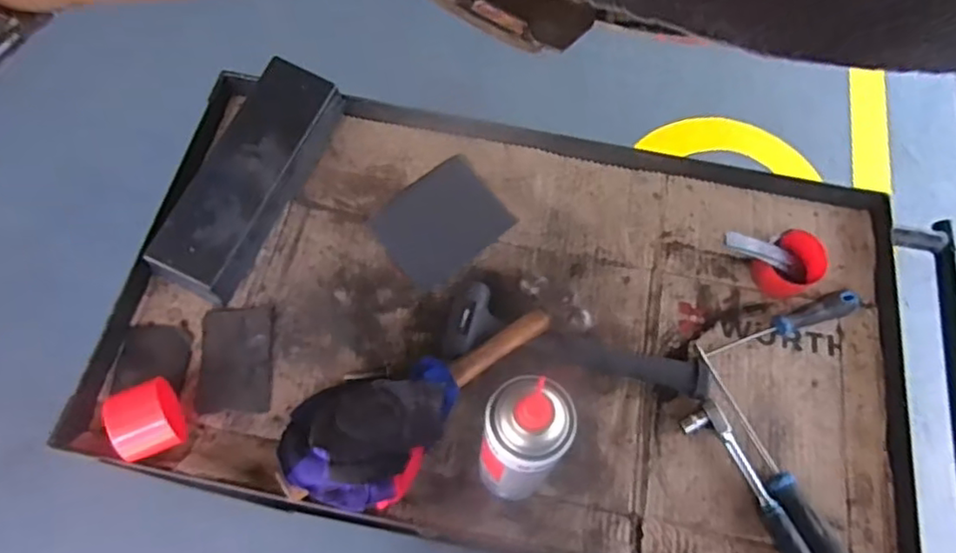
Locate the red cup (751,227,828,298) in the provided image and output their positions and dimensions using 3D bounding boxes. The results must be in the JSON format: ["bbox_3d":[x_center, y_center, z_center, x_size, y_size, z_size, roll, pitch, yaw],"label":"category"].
[{"bbox_3d":[0.344,-0.013,0.702,0.060,0.052,0.057,0,67,-1],"label":"red cup"}]

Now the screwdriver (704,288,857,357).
[{"bbox_3d":[0.331,0.053,0.688,0.170,0.020,0.025,-22,68,5],"label":"screwdriver"}]

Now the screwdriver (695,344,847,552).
[{"bbox_3d":[0.286,0.184,0.629,0.034,0.028,0.250,-24,69,-11],"label":"screwdriver"}]

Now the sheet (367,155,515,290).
[{"bbox_3d":[-0.042,-0.065,0.744,0.141,0.006,0.119,-39,76,-13],"label":"sheet"}]

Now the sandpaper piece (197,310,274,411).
[{"bbox_3d":[-0.251,0.086,0.662,0.069,0.004,0.111,0,64,-13],"label":"sandpaper piece"}]

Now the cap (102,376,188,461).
[{"bbox_3d":[-0.317,0.131,0.609,0.063,0.070,0.081,-20,69,-11],"label":"cap"}]

